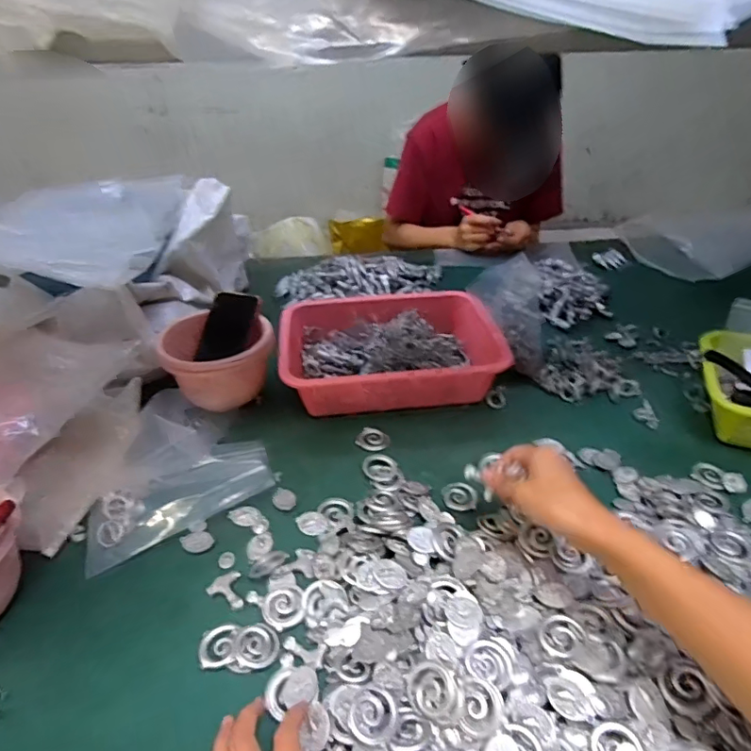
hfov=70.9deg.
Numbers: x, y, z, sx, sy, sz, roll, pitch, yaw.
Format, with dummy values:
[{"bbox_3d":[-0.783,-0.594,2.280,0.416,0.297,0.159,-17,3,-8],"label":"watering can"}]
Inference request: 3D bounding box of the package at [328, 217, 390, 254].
[{"bbox_3d":[-0.055,-0.438,1.665,0.171,0.103,0.038,-5,23,-3],"label":"package"}]

